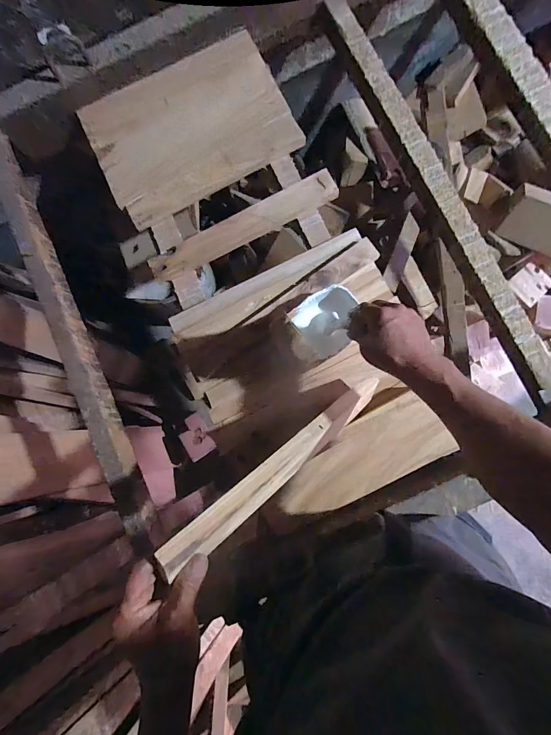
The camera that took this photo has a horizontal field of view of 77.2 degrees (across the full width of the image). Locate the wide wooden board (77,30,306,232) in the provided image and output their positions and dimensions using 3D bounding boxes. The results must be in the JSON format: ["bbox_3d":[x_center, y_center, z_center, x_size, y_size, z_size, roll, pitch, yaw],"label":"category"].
[{"bbox_3d":[-0.180,-0.499,0.712,0.389,0.028,0.305,-26,83,1],"label":"wide wooden board"}]

